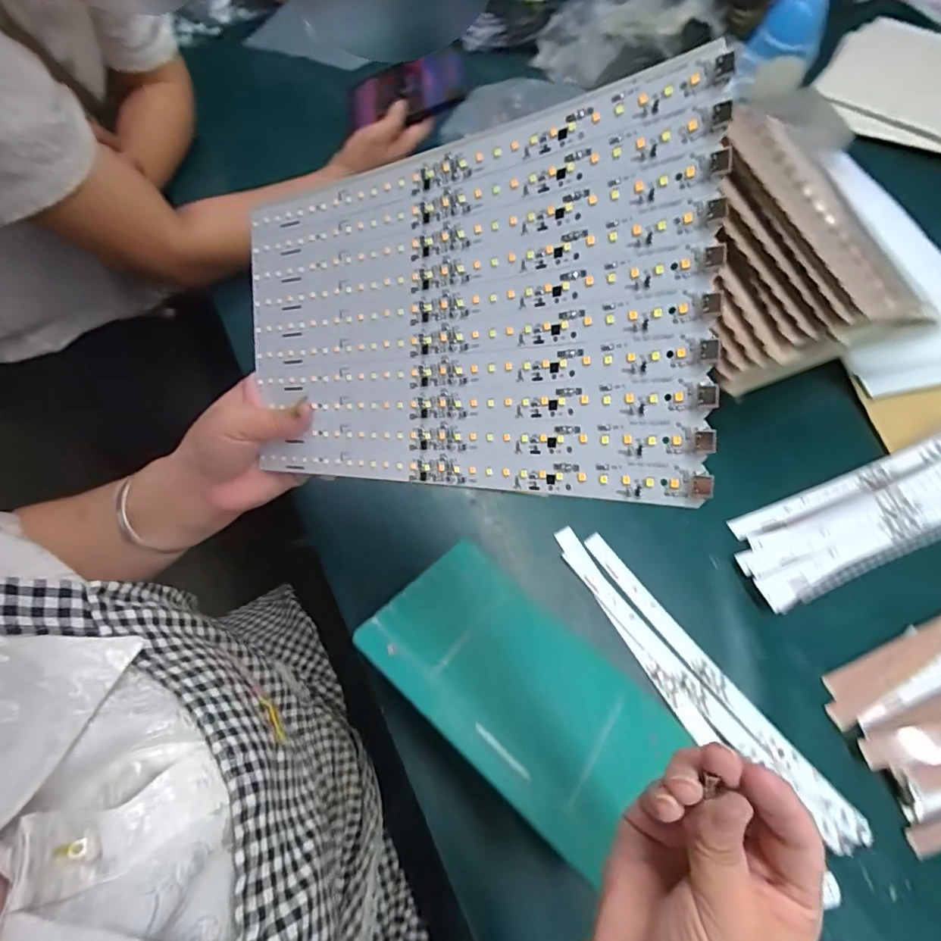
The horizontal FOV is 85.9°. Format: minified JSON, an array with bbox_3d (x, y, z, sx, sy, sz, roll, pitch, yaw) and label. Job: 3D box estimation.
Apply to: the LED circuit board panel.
[{"bbox_3d":[-0.020,-0.079,0.266,0.273,0.009,0.169,3,94,33],"label":"LED circuit board panel"}]

